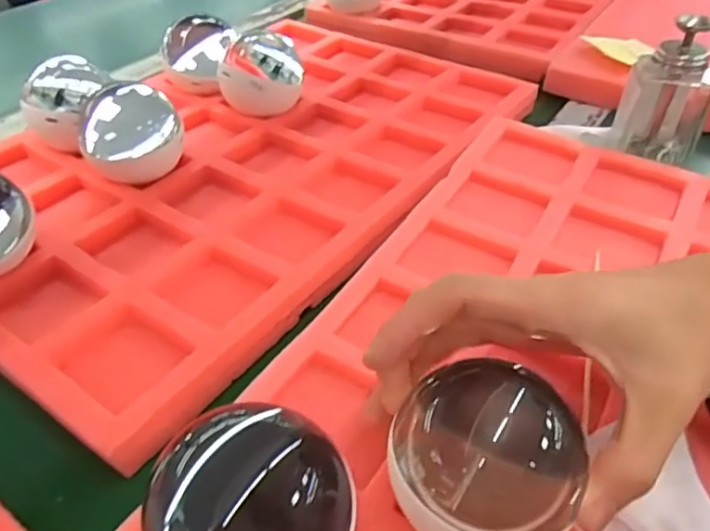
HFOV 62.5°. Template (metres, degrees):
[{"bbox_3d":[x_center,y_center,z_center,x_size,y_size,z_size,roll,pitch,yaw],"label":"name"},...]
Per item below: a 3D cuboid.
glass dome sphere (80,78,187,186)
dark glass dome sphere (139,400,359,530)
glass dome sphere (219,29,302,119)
[{"bbox_3d":[-0.171,-0.102,0.450,0.077,0.074,0.075,-16,44,-18],"label":"glass dome sphere"},{"bbox_3d":[-0.032,0.096,0.216,0.058,0.060,0.076,29,49,29],"label":"dark glass dome sphere"},{"bbox_3d":[-0.086,-0.177,0.529,0.072,0.065,0.073,-6,42,-7],"label":"glass dome sphere"}]

